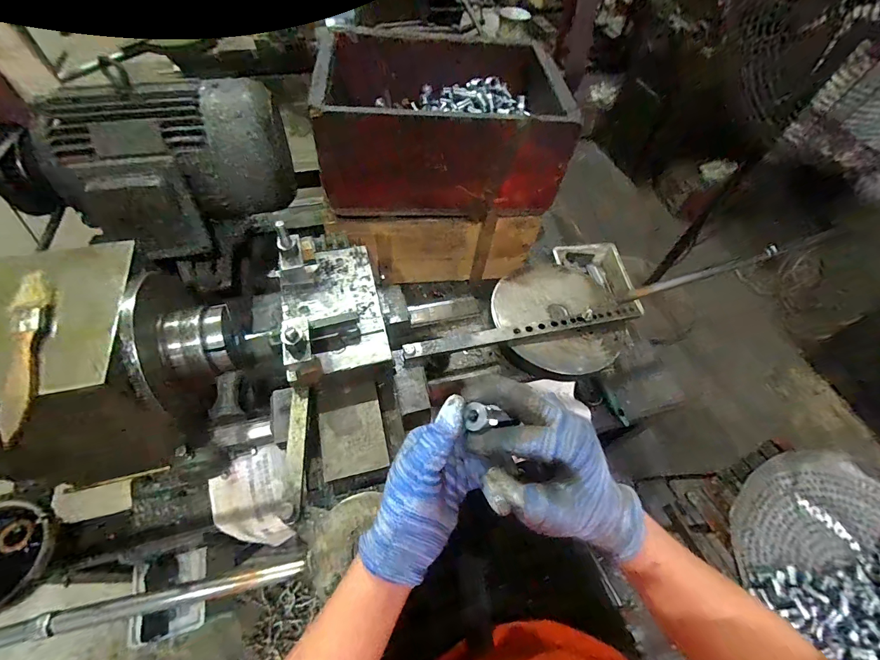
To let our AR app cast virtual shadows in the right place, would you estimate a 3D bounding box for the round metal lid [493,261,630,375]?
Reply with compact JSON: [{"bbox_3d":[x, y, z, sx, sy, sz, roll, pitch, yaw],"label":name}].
[{"bbox_3d":[0.163,-0.025,0.543,0.175,0.024,0.175,3,60,-5],"label":"round metal lid"}]

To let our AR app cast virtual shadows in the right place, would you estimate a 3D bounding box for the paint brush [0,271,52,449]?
[{"bbox_3d":[-0.319,0.016,0.291,0.021,0.016,0.147,-15,59,-14],"label":"paint brush"}]

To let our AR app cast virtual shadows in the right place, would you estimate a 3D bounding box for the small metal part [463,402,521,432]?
[{"bbox_3d":[0.039,0.066,0.288,0.037,0.014,0.019,9,55,-20],"label":"small metal part"}]

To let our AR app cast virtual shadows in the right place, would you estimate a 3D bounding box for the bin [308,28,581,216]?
[{"bbox_3d":[-0.004,-0.300,0.577,0.330,0.150,0.231,-7,57,-9],"label":"bin"}]

